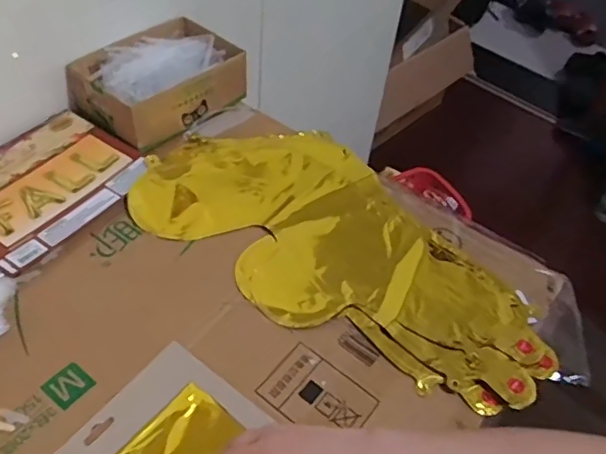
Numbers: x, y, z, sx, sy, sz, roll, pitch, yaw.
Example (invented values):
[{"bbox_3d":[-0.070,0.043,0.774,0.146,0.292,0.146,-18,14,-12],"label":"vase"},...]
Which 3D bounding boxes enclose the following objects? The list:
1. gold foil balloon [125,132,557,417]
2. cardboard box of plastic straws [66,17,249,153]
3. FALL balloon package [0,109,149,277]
[{"bbox_3d":[0.040,0.013,0.601,0.449,0.017,0.221,32,53,22],"label":"gold foil balloon"},{"bbox_3d":[-0.175,-0.186,0.716,0.144,0.062,0.193,33,53,22],"label":"cardboard box of plastic straws"},{"bbox_3d":[-0.293,-0.049,0.623,0.168,0.013,0.204,30,52,20],"label":"FALL balloon package"}]

